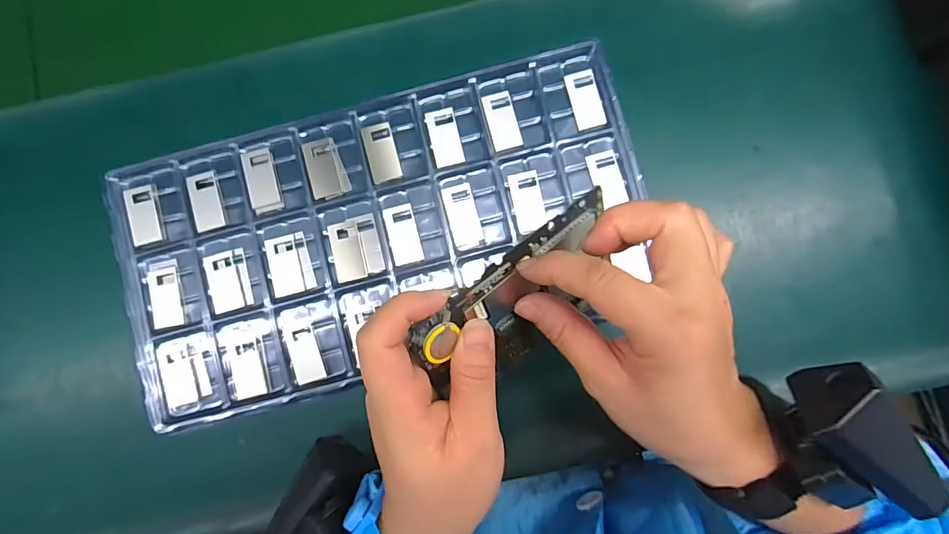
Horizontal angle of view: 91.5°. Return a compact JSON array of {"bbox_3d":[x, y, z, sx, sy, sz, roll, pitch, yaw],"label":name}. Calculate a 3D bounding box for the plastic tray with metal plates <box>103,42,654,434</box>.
[{"bbox_3d":[-0.066,-0.027,0.349,0.381,0.030,0.196,-15,88,0],"label":"plastic tray with metal plates"}]

